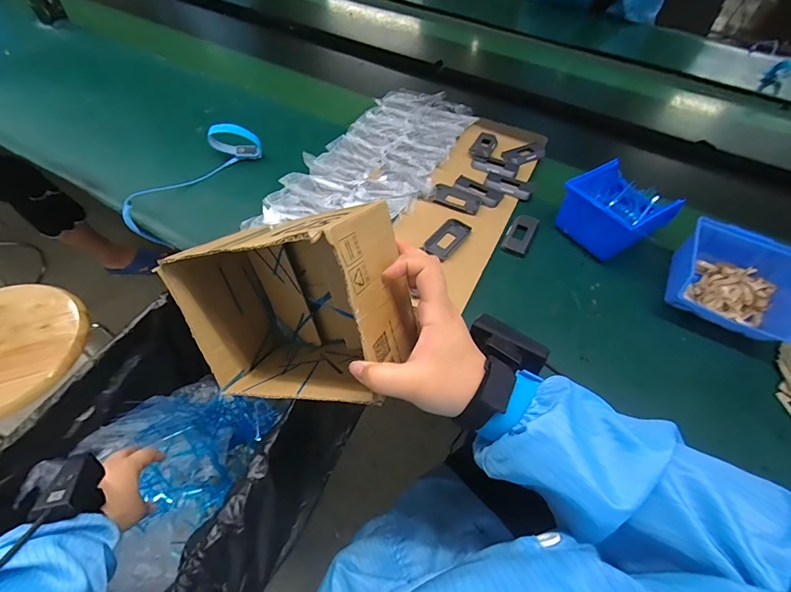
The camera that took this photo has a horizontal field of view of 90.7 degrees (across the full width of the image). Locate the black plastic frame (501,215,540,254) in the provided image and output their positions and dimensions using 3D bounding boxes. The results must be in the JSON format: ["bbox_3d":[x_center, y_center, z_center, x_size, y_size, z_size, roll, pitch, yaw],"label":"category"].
[{"bbox_3d":[0.178,-0.090,0.554,0.034,0.008,0.079,26,55,14],"label":"black plastic frame"}]

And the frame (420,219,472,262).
[{"bbox_3d":[0.072,-0.081,0.542,0.037,0.010,0.069,34,57,20],"label":"frame"}]

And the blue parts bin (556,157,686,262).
[{"bbox_3d":[0.308,-0.121,0.550,0.132,0.075,0.112,-26,59,-22],"label":"blue parts bin"}]

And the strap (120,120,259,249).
[{"bbox_3d":[-0.305,-0.181,0.582,0.086,0.069,0.228,24,55,14],"label":"strap"}]

